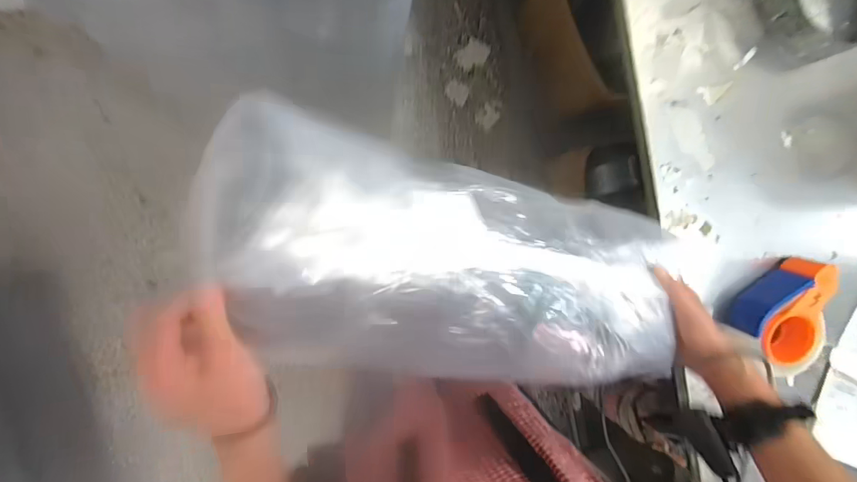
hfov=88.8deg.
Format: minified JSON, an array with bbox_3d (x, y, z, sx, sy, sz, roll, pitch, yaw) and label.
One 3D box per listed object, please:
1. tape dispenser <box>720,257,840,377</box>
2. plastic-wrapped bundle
[{"bbox_3d":[0.549,0.130,0.661,0.155,0.070,0.148,-35,97,-4],"label":"tape dispenser"},{"bbox_3d":[0.052,0.025,0.397,0.459,0.088,0.181,13,92,-25],"label":"plastic-wrapped bundle"}]

